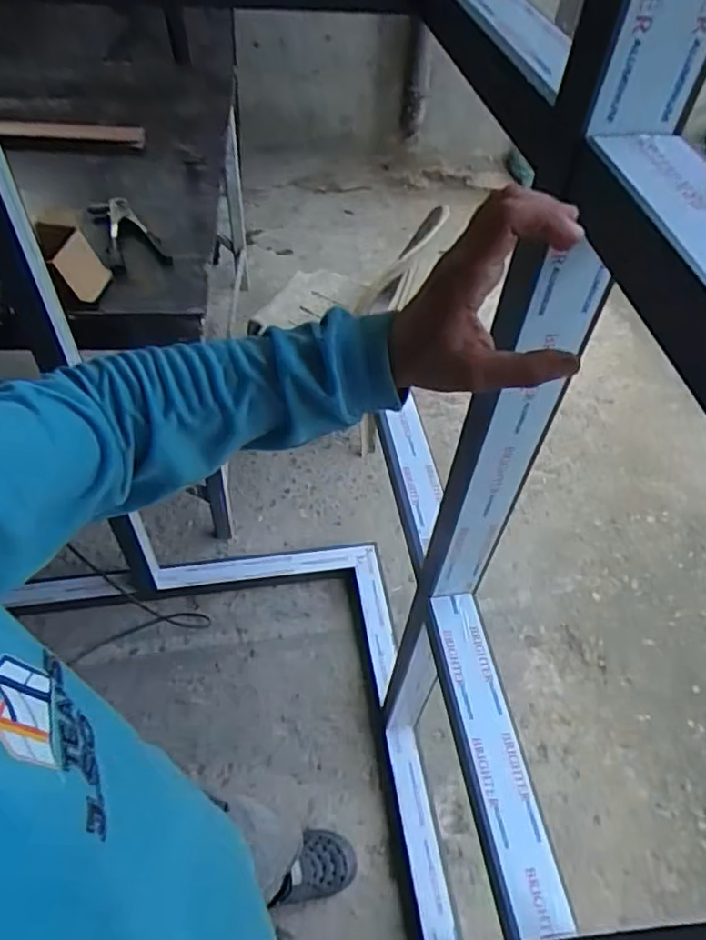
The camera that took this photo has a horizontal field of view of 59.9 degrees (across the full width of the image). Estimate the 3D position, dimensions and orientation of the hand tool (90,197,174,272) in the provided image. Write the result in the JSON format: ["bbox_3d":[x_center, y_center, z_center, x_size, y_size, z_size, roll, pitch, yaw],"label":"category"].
[{"bbox_3d":[-0.479,-0.503,1.301,0.119,0.031,0.240,-20,55,-19],"label":"hand tool"}]

